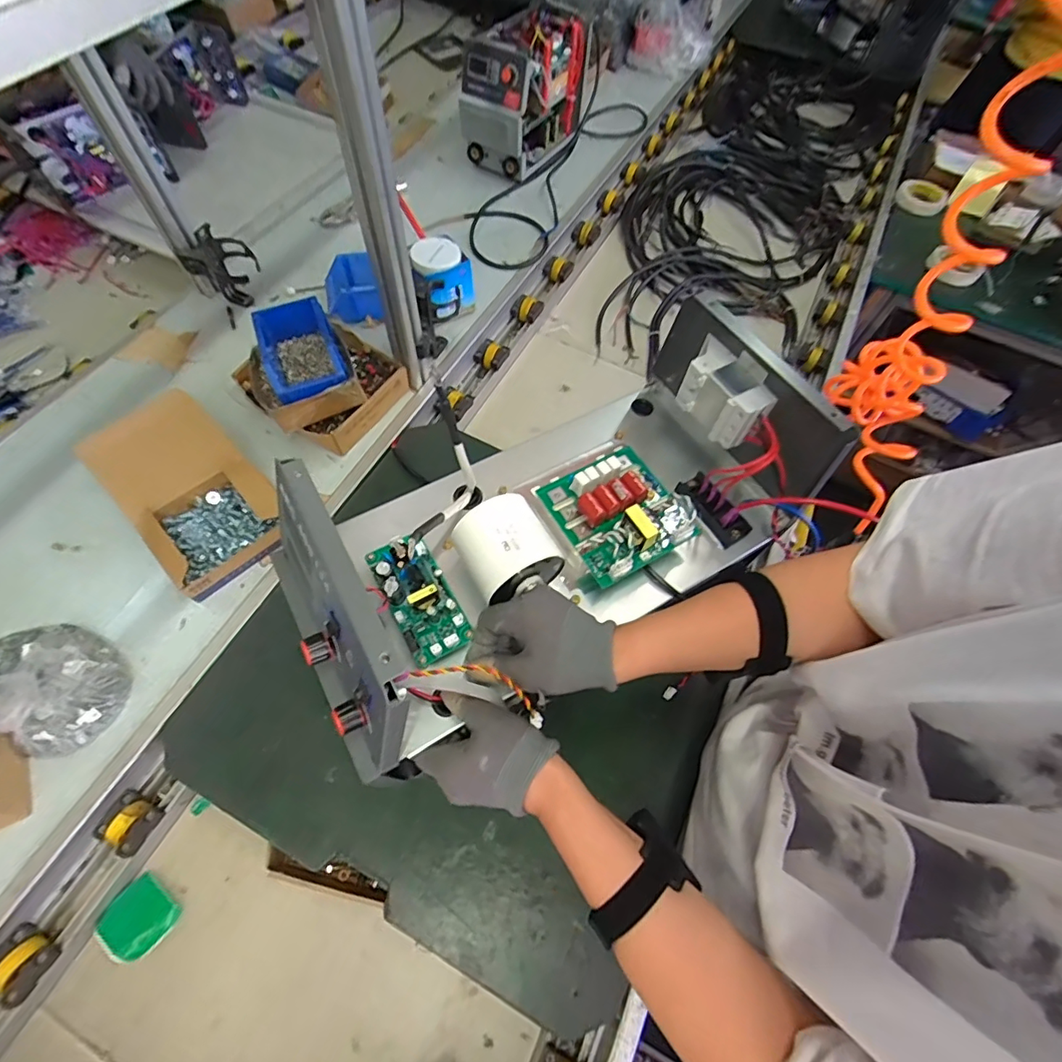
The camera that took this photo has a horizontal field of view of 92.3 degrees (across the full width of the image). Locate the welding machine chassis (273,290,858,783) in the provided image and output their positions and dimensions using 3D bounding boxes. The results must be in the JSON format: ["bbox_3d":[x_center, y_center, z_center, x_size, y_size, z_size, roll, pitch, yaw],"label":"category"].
[{"bbox_3d":[0.023,-0.011,0.478,0.474,0.162,0.221,-31,66,-11],"label":"welding machine chassis"}]

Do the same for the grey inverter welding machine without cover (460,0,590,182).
[{"bbox_3d":[-0.015,-0.988,1.162,0.159,0.230,0.295,28,65,11],"label":"grey inverter welding machine without cover"}]

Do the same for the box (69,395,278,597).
[{"bbox_3d":[-0.476,-0.059,0.717,0.164,0.089,0.259,-38,71,-20],"label":"box"}]

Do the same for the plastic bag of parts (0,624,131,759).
[{"bbox_3d":[-0.578,0.162,0.596,0.119,0.099,0.179,-40,72,-21],"label":"plastic bag of parts"}]

